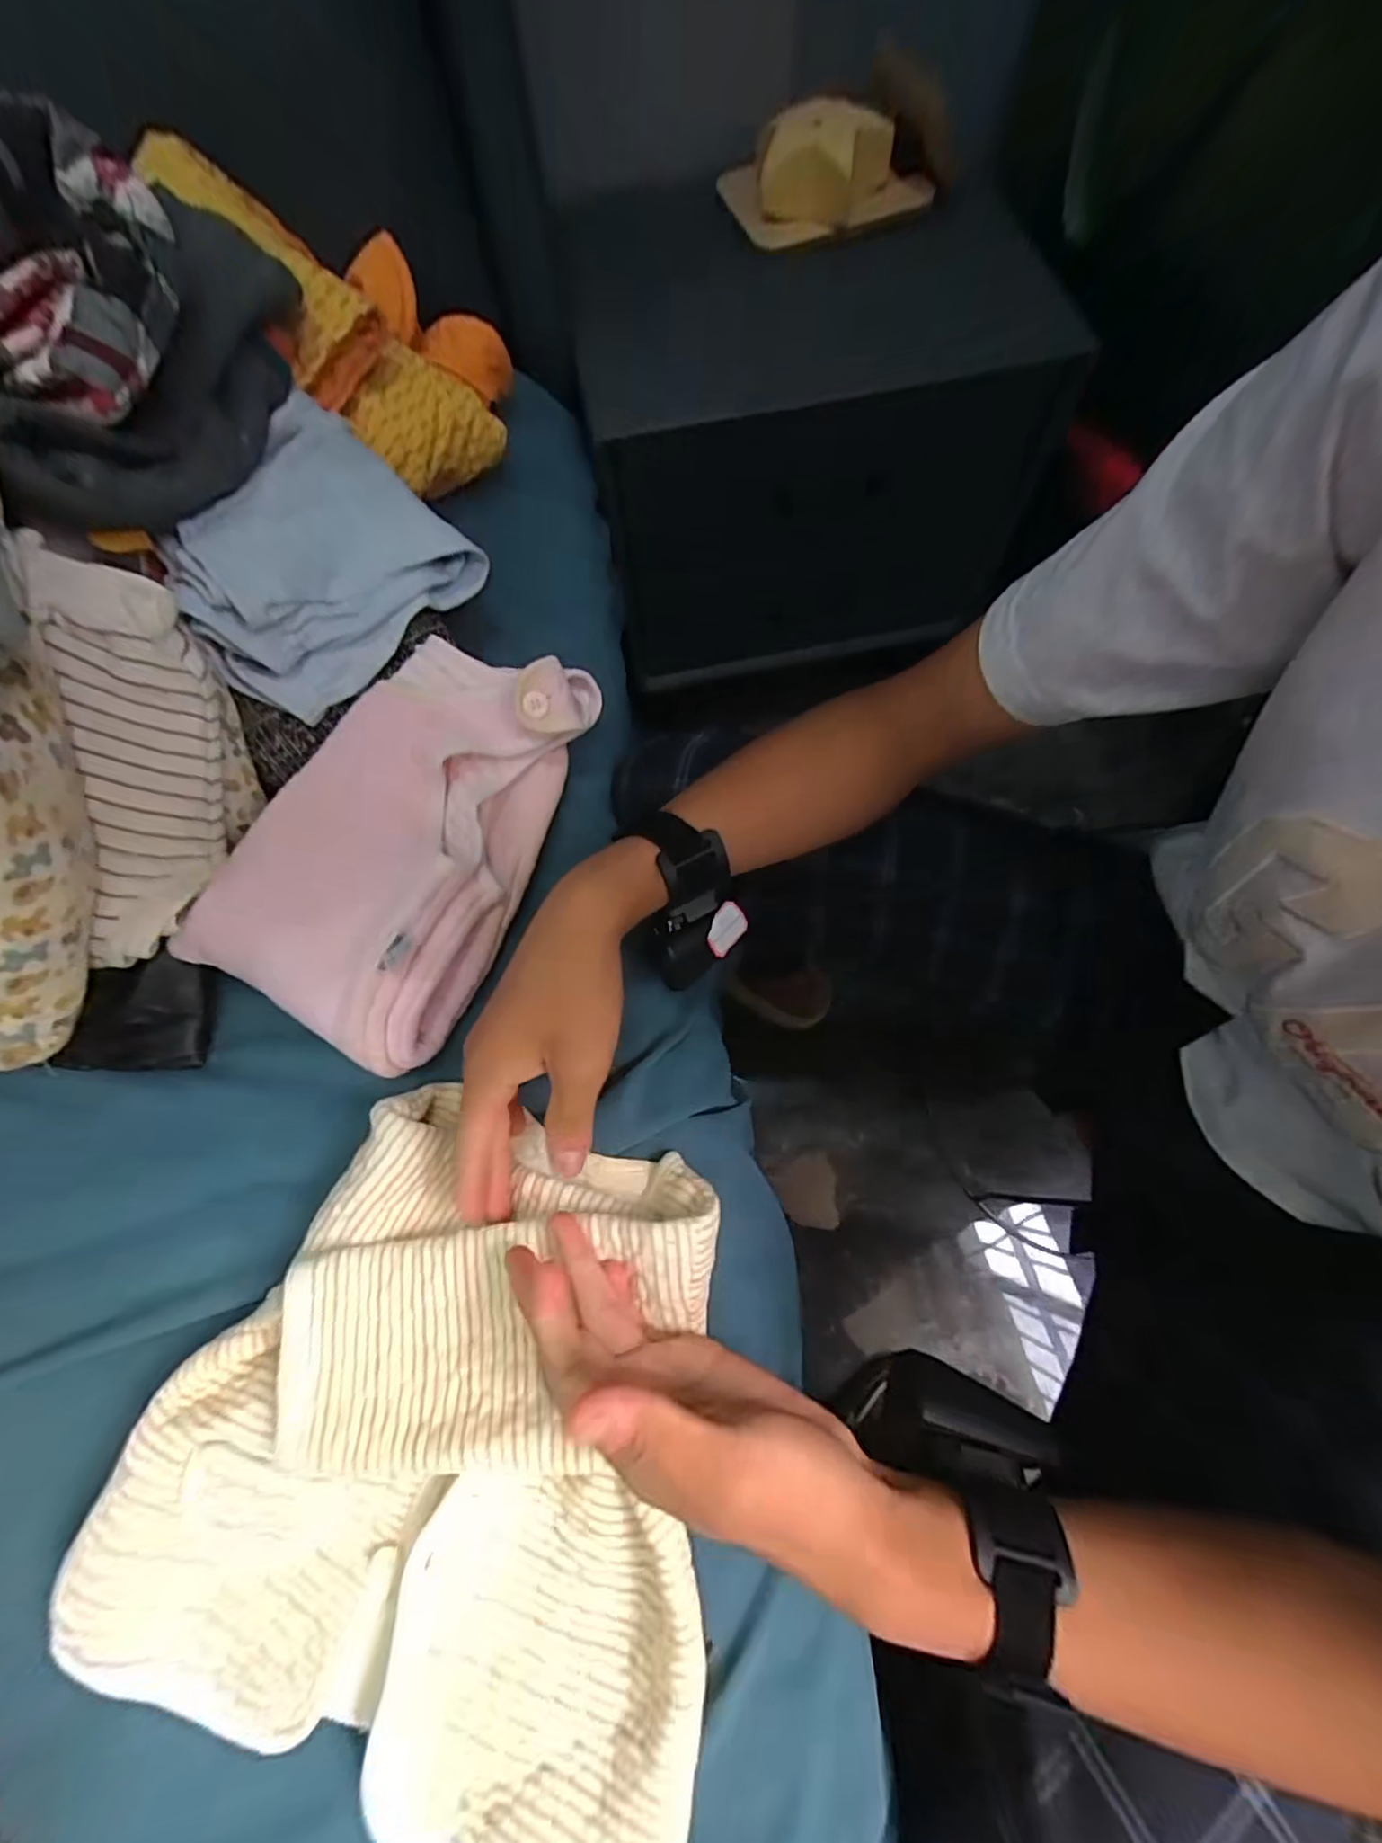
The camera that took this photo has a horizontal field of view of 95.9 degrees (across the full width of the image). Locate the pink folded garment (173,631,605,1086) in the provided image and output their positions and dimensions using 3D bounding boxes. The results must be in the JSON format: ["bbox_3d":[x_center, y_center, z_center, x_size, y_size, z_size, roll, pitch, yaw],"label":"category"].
[{"bbox_3d":[-0.164,-0.062,0.366,0.142,0.061,0.251,23,72,10],"label":"pink folded garment"}]

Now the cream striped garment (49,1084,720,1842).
[{"bbox_3d":[-0.110,0.231,0.284,0.258,0.045,0.263,-1,70,2],"label":"cream striped garment"}]

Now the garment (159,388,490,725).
[{"bbox_3d":[-0.235,-0.229,0.386,0.139,0.063,0.182,32,74,13],"label":"garment"}]

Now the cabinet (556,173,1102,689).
[{"bbox_3d":[0.124,-0.601,0.789,0.498,0.359,0.342,-15,70,-3],"label":"cabinet"}]

